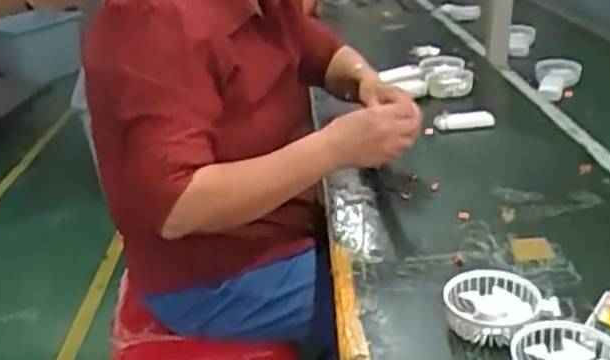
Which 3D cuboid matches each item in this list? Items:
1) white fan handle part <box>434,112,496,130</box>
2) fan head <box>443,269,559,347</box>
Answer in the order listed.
[{"bbox_3d":[0.260,-0.101,1.122,0.096,0.025,0.027,-3,24,3],"label":"white fan handle part"},{"bbox_3d":[0.189,0.127,0.669,0.102,0.040,0.082,8,27,27],"label":"fan head"}]

